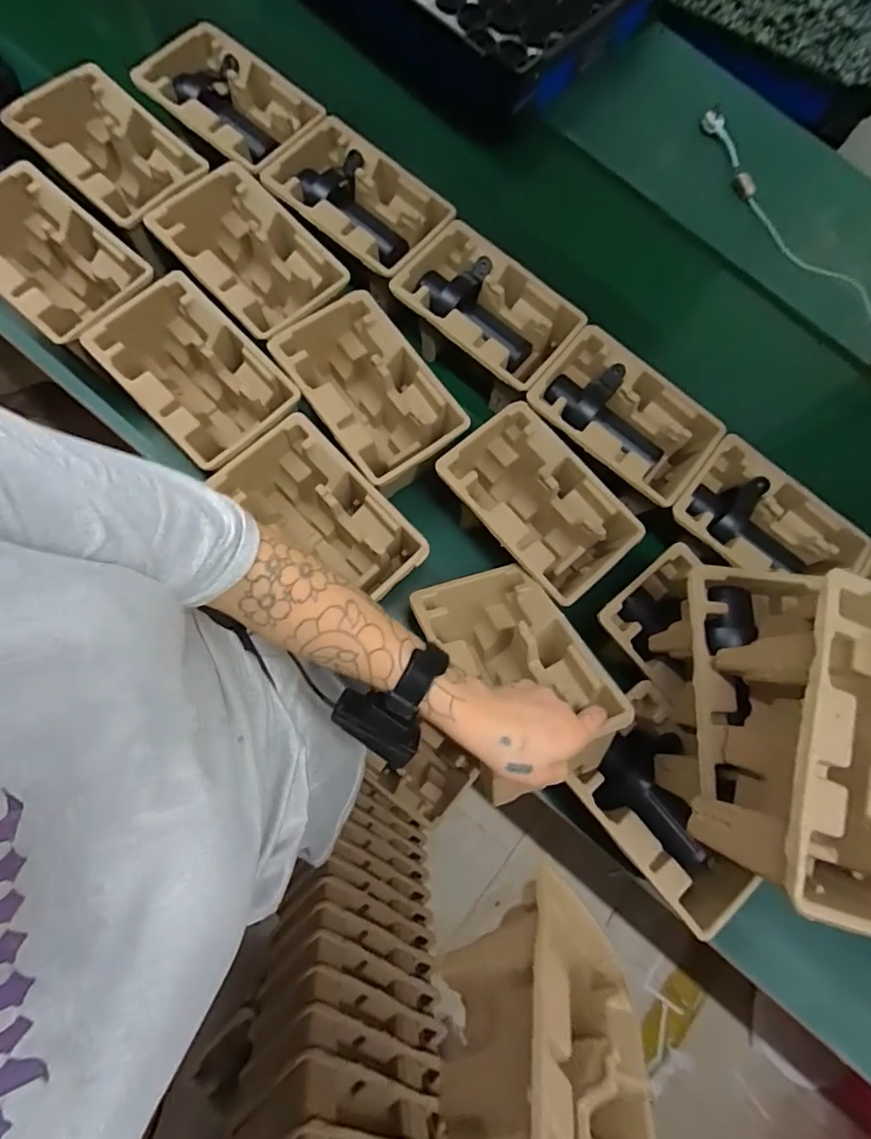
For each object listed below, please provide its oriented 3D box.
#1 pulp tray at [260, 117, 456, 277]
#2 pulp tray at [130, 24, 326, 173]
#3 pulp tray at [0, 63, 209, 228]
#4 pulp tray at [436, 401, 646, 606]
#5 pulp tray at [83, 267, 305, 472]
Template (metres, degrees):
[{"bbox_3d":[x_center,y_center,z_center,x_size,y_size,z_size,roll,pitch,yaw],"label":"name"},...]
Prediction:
[{"bbox_3d":[-0.104,-0.498,0.687,0.230,0.061,0.155,37,82,7],"label":"pulp tray"},{"bbox_3d":[-0.290,-0.653,0.701,0.249,0.047,0.159,39,82,8],"label":"pulp tray"},{"bbox_3d":[-0.421,-0.537,0.658,0.228,0.075,0.145,37,82,7],"label":"pulp tray"},{"bbox_3d":[0.125,-0.075,0.636,0.145,0.109,0.226,-40,81,-7],"label":"pulp tray"},{"bbox_3d":[-0.291,-0.231,0.644,0.146,0.132,0.237,-44,82,-7],"label":"pulp tray"}]

